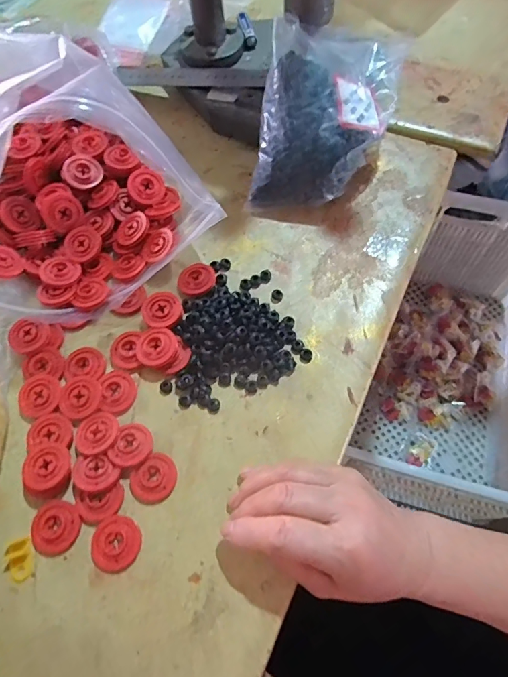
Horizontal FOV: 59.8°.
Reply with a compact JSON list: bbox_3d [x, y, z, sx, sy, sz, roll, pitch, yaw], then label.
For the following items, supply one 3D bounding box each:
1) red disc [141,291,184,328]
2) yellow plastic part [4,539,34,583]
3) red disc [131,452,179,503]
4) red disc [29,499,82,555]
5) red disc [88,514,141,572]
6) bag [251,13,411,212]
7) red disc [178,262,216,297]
[{"bbox_3d":[-0.075,-0.022,0.364,0.032,0.010,0.031,-1,65,2],"label":"red disc"},{"bbox_3d":[-0.157,0.149,0.295,0.017,0.004,0.025,-21,66,-8],"label":"yellow plastic part"},{"bbox_3d":[-0.071,0.099,0.312,0.029,0.008,0.034,27,69,14],"label":"red disc"},{"bbox_3d":[-0.137,0.128,0.301,0.036,0.006,0.033,-1,65,2],"label":"red disc"},{"bbox_3d":[-0.093,0.137,0.295,0.033,0.005,0.033,-1,65,2],"label":"red disc"},{"bbox_3d":[0.065,-0.197,0.397,0.110,0.093,0.151,13,66,8],"label":"bag"},{"bbox_3d":[-0.049,-0.050,0.380,0.032,0.007,0.029,-34,68,-13],"label":"red disc"}]

